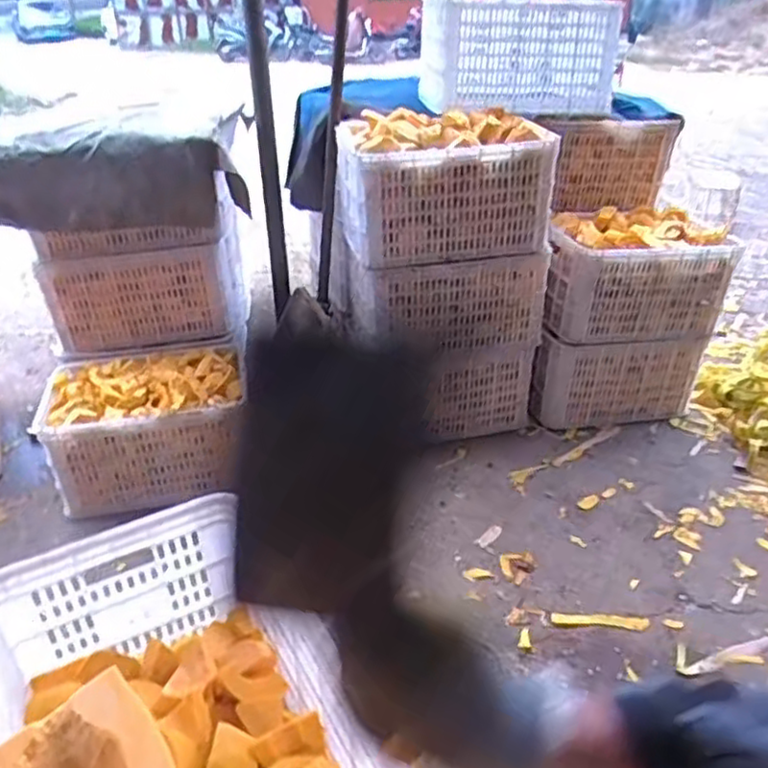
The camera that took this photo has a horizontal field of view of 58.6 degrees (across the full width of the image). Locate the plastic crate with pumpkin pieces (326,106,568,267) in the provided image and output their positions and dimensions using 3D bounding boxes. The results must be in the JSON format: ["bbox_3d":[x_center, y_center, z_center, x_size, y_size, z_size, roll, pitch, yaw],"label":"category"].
[{"bbox_3d":[0.145,-0.533,1.799,0.550,0.287,0.381,-5,31,-8],"label":"plastic crate with pumpkin pieces"}]

